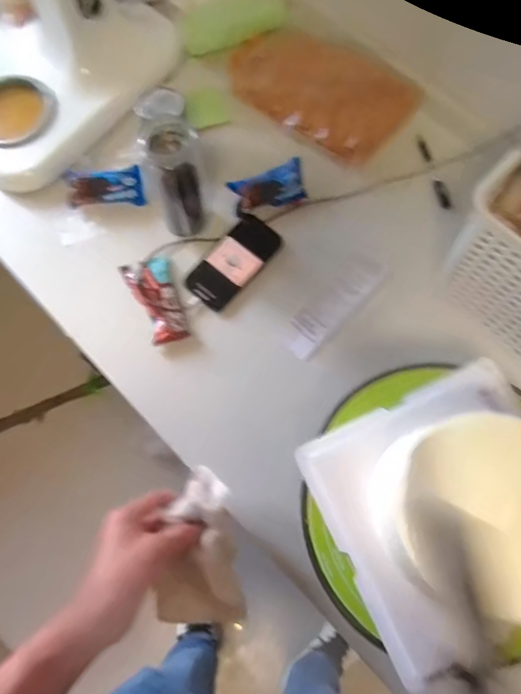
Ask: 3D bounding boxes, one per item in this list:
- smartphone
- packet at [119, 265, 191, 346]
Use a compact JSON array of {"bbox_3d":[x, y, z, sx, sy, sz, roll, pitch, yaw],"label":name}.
[{"bbox_3d":[-0.037,-0.123,0.715,0.073,0.014,0.146,38,77,11],"label":"smartphone"},{"bbox_3d":[-0.146,-0.065,0.692,0.054,0.014,0.128,-24,74,-7],"label":"packet"}]

